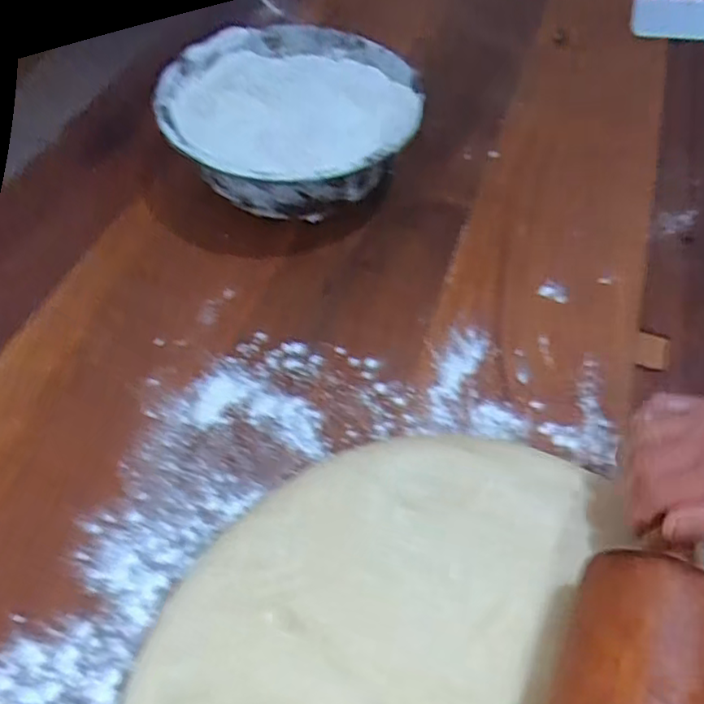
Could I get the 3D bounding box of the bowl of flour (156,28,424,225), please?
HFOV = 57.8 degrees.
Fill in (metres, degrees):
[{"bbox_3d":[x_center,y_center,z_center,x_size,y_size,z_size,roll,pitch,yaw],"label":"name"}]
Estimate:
[{"bbox_3d":[-0.059,-0.208,0.573,0.207,0.087,0.217,1,55,-1],"label":"bowl of flour"}]

